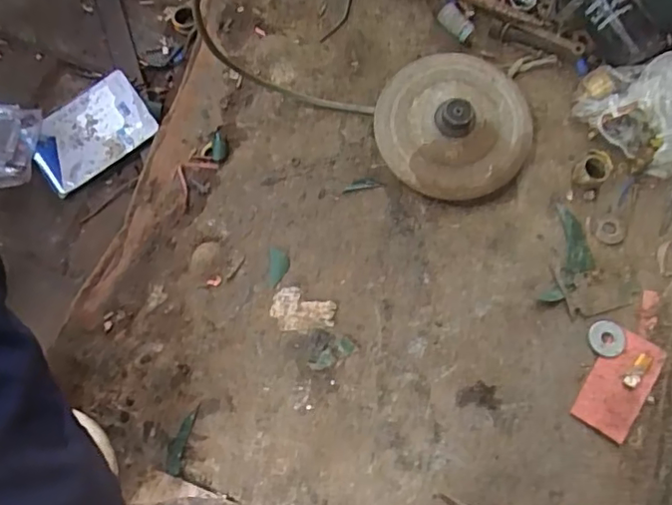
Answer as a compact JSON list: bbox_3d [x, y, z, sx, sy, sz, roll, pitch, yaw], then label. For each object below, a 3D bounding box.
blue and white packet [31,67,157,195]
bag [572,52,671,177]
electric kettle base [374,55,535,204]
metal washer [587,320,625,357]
[{"bbox_3d":[-0.306,-0.152,0.703,0.143,0.021,0.108,-34,78,-10],"label":"blue and white packet"},{"bbox_3d":[0.279,-0.125,0.500,0.116,0.083,0.072,23,76,5],"label":"bag"},{"bbox_3d":[0.110,-0.122,0.519,0.137,0.040,0.141,0,75,0],"label":"electric kettle base"},{"bbox_3d":[0.234,0.073,0.488,0.031,0.004,0.029,0,75,0],"label":"metal washer"}]

